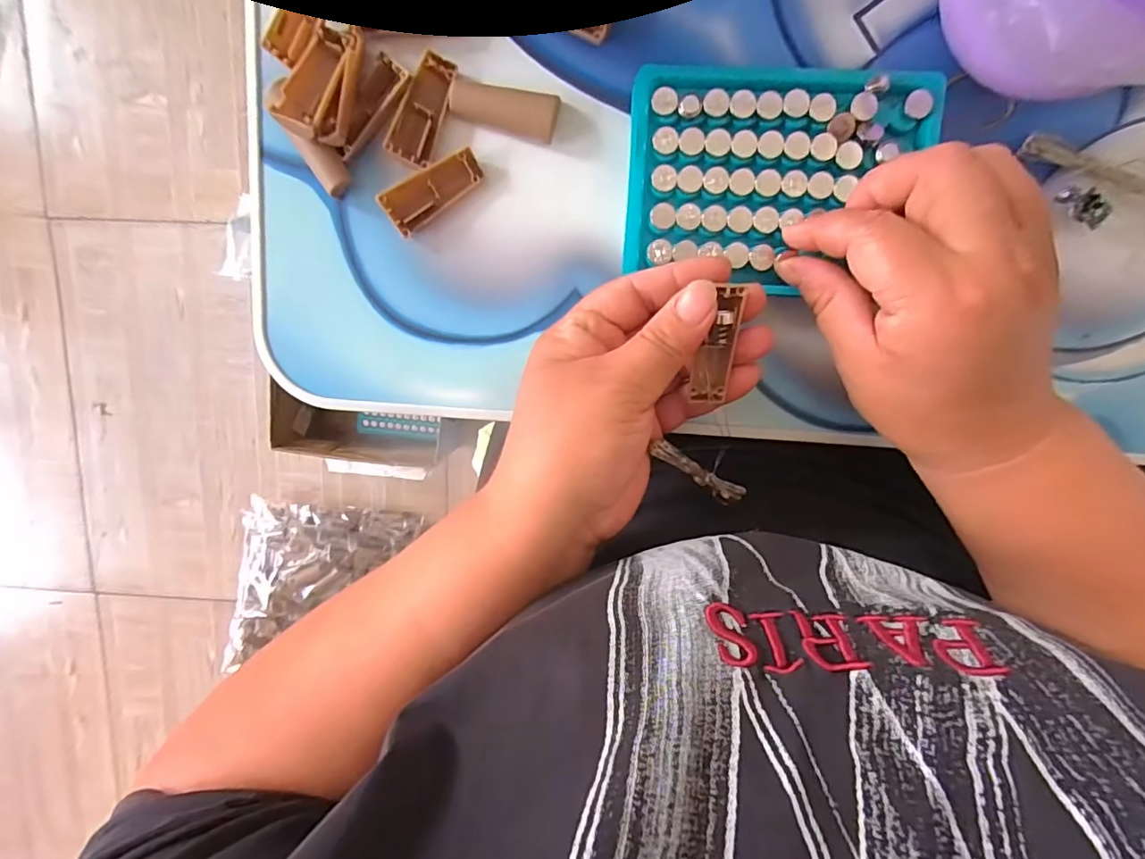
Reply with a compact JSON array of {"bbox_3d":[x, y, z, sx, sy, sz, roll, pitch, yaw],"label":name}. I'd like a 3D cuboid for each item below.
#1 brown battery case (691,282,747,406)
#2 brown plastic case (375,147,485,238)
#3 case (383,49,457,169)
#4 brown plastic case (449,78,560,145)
[{"bbox_3d":[0.061,-0.036,0.218,0.016,0.005,0.047,10,113,1],"label":"brown battery case"},{"bbox_3d":[-0.066,-0.114,0.250,0.049,0.014,0.019,-29,96,7],"label":"brown plastic case"},{"bbox_3d":[-0.070,-0.150,0.244,0.020,0.004,0.049,18,95,-19],"label":"case"},{"bbox_3d":[-0.032,-0.150,0.246,0.048,0.009,0.019,12,99,1],"label":"brown plastic case"}]

